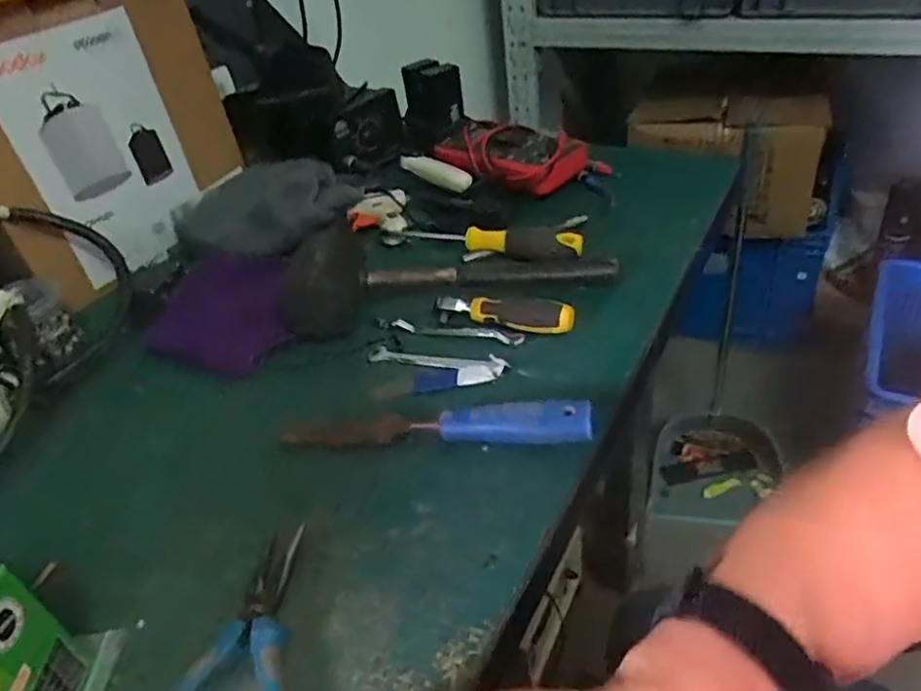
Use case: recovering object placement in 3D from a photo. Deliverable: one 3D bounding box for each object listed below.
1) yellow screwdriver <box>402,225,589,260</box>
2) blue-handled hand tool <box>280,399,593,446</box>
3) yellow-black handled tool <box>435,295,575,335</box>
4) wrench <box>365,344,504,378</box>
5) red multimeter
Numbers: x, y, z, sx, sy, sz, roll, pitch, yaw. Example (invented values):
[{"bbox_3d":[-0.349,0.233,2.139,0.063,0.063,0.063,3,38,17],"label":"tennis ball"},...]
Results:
[{"bbox_3d":[0.027,-0.104,0.637,0.178,0.026,0.025,8,42,21],"label":"yellow screwdriver"},{"bbox_3d":[-0.019,0.054,0.460,0.215,0.028,0.029,-1,39,11],"label":"blue-handled hand tool"},{"bbox_3d":[0.035,-0.029,0.547,0.119,0.028,0.021,5,41,18],"label":"yellow-black handled tool"},{"bbox_3d":[-0.020,0.010,0.532,0.114,0.010,0.021,7,41,20],"label":"wrench"},{"bbox_3d":[0.055,-0.226,0.763,0.103,0.041,0.178,-31,43,-25],"label":"red multimeter"}]

